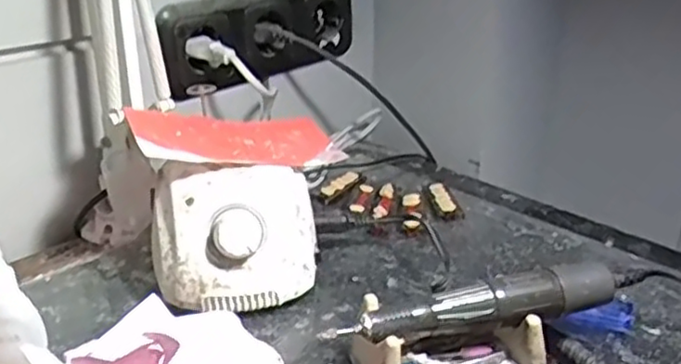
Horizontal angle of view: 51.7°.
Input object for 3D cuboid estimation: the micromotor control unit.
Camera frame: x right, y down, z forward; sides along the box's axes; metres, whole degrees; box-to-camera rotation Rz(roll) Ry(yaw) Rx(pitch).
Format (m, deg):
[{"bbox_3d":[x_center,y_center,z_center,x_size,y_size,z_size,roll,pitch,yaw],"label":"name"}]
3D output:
[{"bbox_3d":[-0.071,0.036,0.471,0.108,0.084,0.080,-3,25,-7],"label":"micromotor control unit"}]

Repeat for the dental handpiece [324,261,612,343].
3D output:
[{"bbox_3d":[0.077,0.068,0.390,0.165,0.022,0.023,-4,25,-10],"label":"dental handpiece"}]

